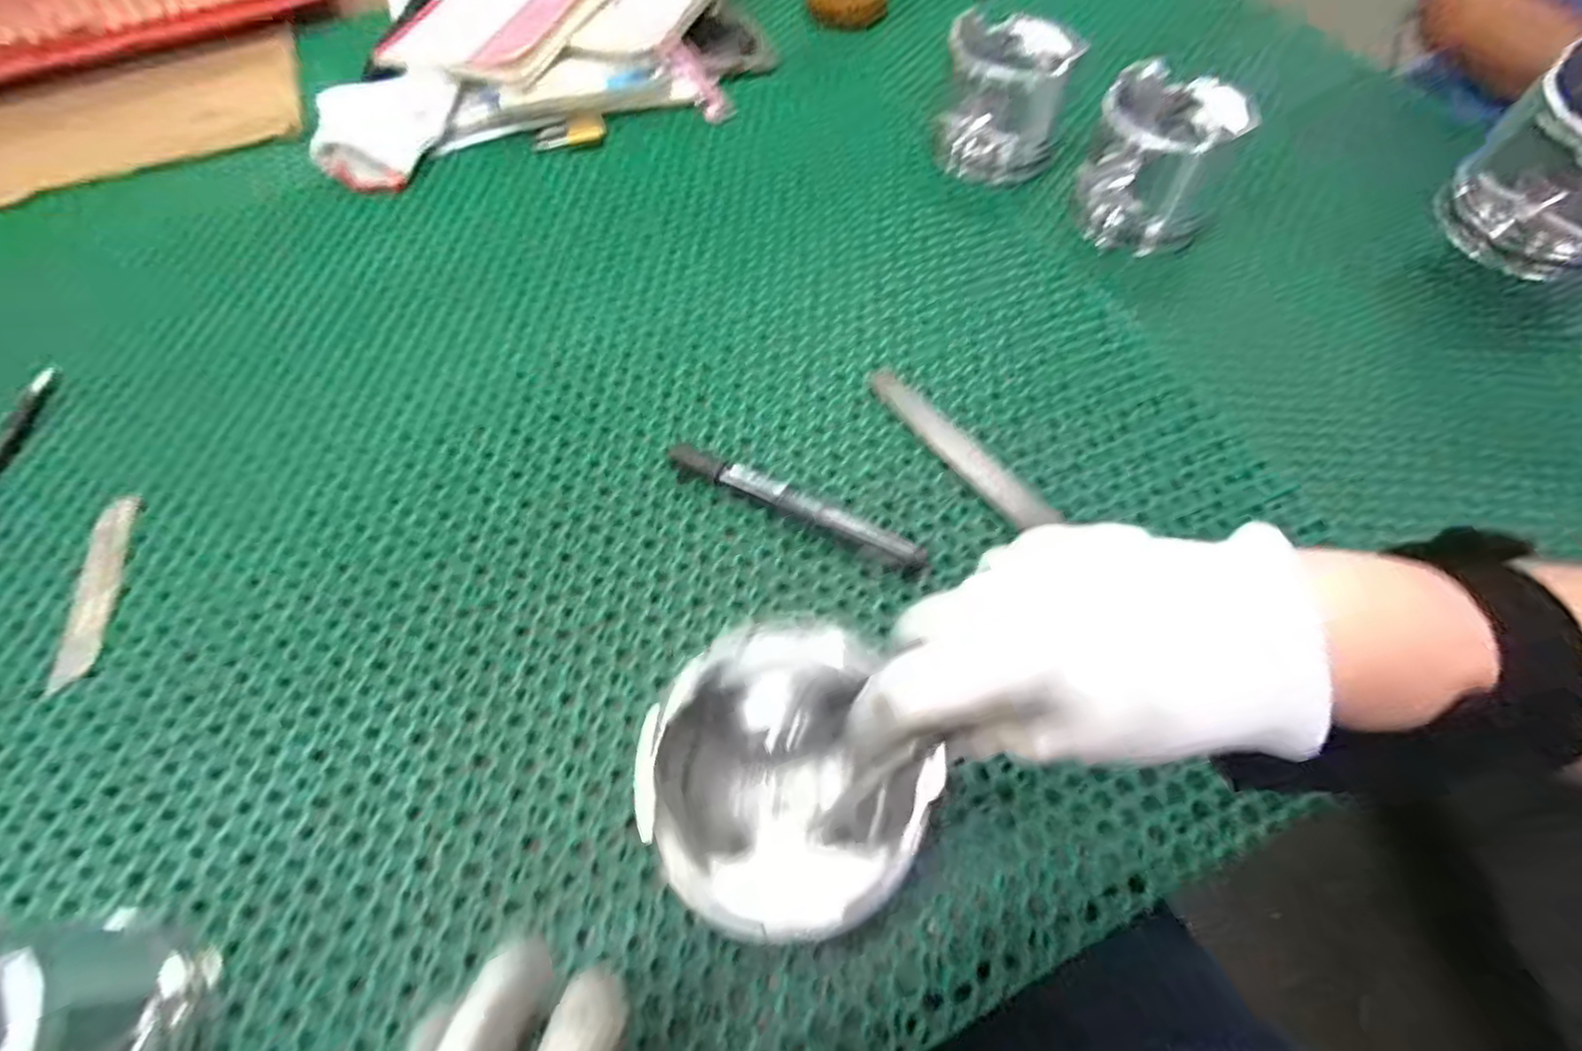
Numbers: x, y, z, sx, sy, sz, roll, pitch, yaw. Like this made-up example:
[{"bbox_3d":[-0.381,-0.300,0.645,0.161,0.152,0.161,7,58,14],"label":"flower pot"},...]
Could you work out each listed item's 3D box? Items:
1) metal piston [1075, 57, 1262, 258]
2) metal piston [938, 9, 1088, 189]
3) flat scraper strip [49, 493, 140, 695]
[{"bbox_3d":[0.251,-0.250,0.464,0.092,0.080,0.093,24,62,15],"label":"metal piston"},{"bbox_3d":[0.160,-0.323,0.508,0.087,0.081,0.087,11,59,7],"label":"metal piston"},{"bbox_3d":[-0.345,0.030,0.337,0.021,0.005,0.106,-15,59,-9],"label":"flat scraper strip"}]

